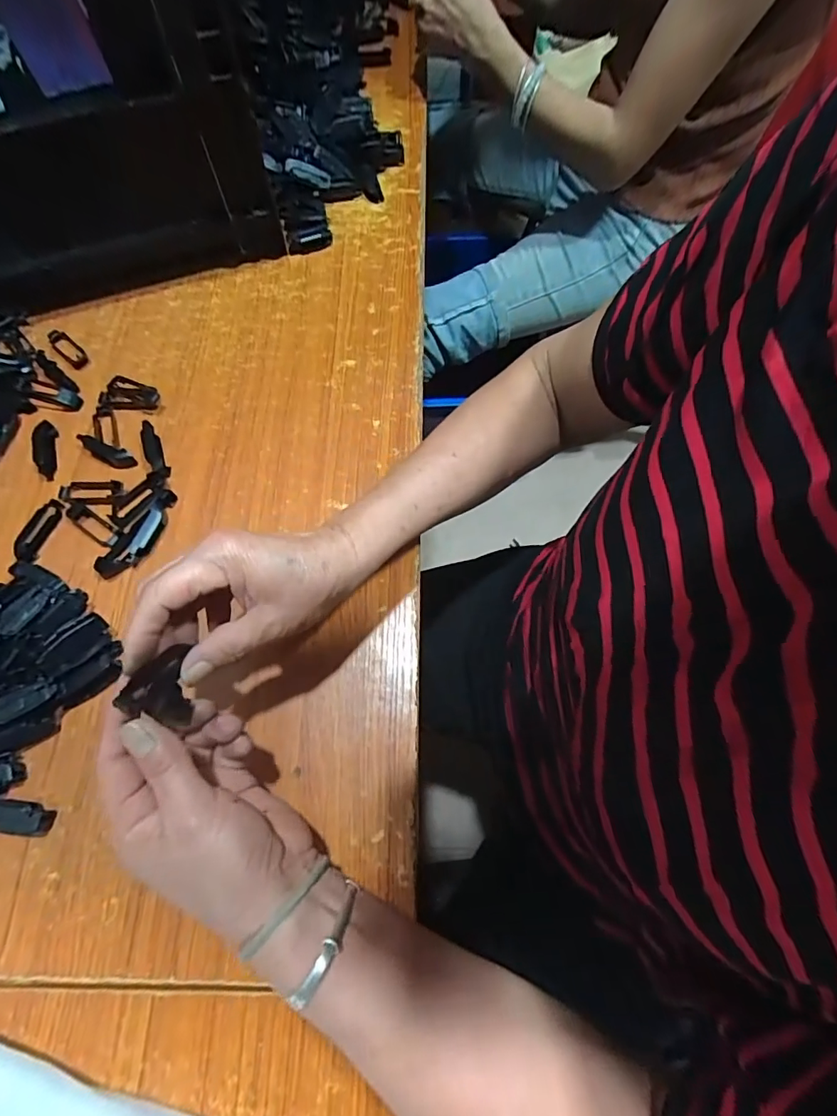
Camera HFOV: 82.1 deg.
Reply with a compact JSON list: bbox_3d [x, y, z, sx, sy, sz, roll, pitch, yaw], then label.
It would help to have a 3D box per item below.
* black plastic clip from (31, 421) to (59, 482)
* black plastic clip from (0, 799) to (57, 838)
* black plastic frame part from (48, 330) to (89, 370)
[{"bbox_3d":[-0.338,-0.099,0.435,0.016,0.010,0.058,-18,70,-8],"label":"black plastic clip"},{"bbox_3d":[-0.274,0.176,0.327,0.046,0.017,0.019,16,68,-8],"label":"black plastic clip"},{"bbox_3d":[-0.352,-0.210,0.483,0.058,0.006,0.019,43,73,14],"label":"black plastic frame part"}]

